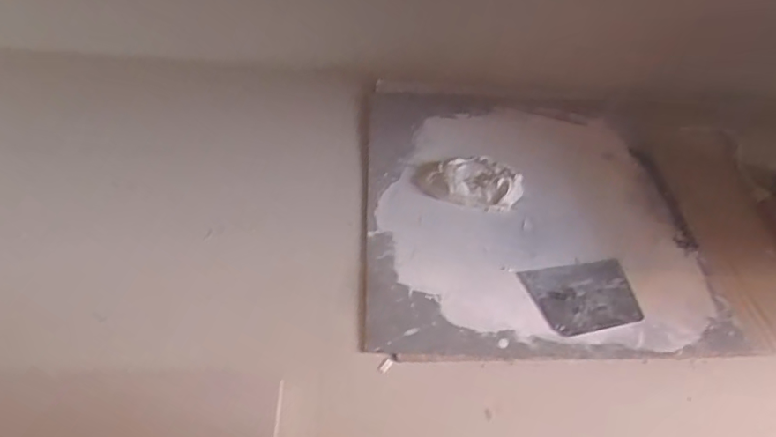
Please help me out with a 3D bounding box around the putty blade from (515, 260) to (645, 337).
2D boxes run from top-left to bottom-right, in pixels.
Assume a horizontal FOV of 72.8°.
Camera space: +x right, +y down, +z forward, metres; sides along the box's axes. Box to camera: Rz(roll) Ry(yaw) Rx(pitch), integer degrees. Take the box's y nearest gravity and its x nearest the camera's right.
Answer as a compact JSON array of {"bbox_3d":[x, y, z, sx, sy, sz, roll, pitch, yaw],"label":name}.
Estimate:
[{"bbox_3d":[0.252,0.099,0.676,0.138,0.006,0.100,-7,49,-12],"label":"putty blade"}]

